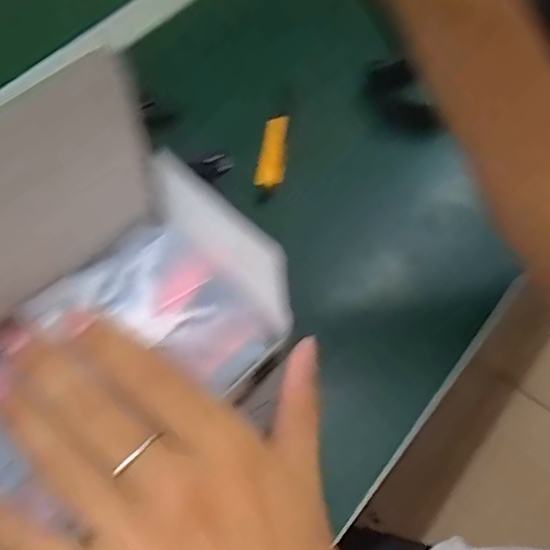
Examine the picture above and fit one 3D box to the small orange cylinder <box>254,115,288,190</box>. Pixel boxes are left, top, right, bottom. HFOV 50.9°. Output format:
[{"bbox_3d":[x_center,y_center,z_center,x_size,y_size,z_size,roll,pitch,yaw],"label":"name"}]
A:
[{"bbox_3d":[-0.001,-0.102,0.475,0.022,0.012,0.066,9,62,4],"label":"small orange cylinder"}]

